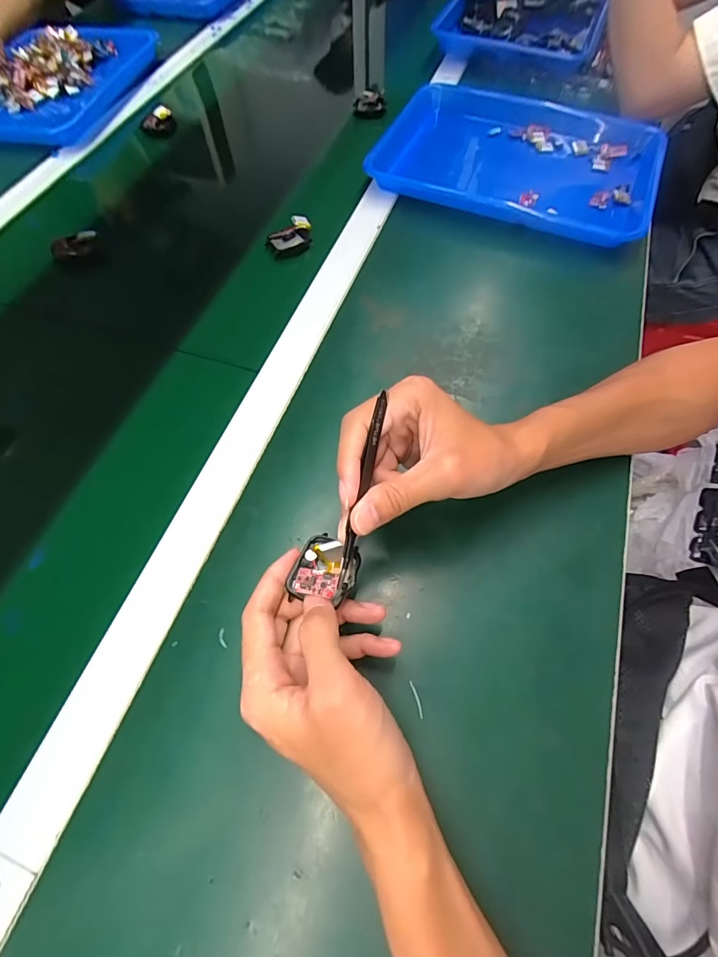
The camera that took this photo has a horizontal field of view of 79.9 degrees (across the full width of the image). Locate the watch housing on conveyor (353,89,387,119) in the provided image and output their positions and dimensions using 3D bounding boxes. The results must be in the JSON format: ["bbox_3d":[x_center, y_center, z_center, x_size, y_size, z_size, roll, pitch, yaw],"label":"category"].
[{"bbox_3d":[0.016,-0.565,0.645,0.049,0.034,0.025,4,63,2],"label":"watch housing on conveyor"}]

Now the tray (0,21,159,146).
[{"bbox_3d":[-0.476,-0.612,0.656,0.232,0.034,0.321,10,64,6],"label":"tray"}]

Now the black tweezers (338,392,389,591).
[{"bbox_3d":[0.002,0.005,0.250,0.005,0.009,0.113,13,89,7],"label":"black tweezers"}]

